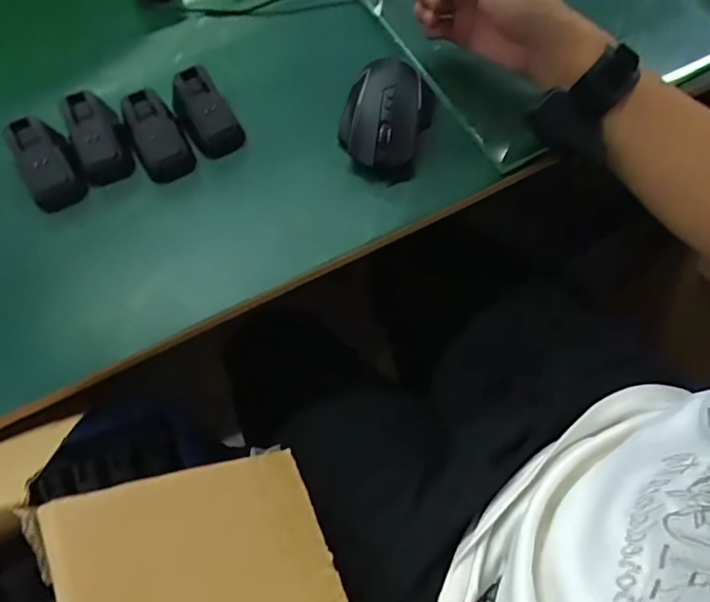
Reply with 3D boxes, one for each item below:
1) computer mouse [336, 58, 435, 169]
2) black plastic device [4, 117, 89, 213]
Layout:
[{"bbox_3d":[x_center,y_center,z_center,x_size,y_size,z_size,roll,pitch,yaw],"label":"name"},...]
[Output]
[{"bbox_3d":[0.031,-0.180,0.477,0.077,0.034,0.118,15,67,5],"label":"computer mouse"},{"bbox_3d":[-0.256,-0.114,0.444,0.047,0.046,0.064,-29,71,-13],"label":"black plastic device"}]

